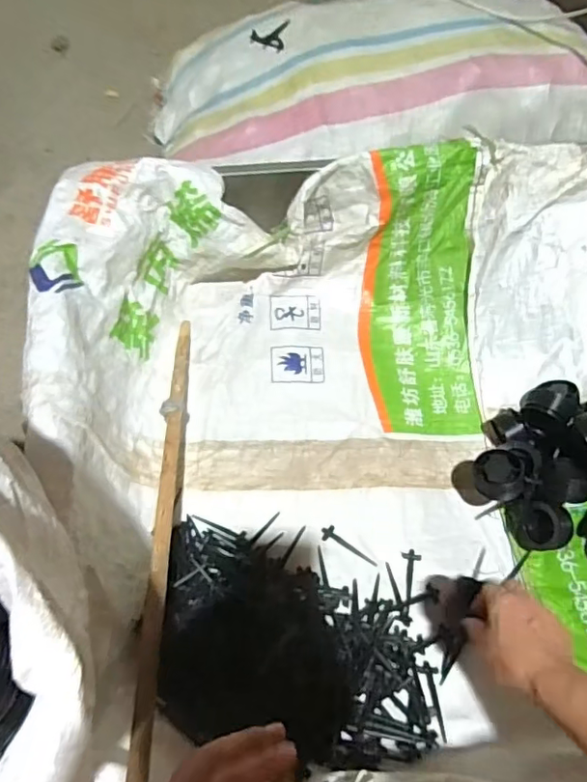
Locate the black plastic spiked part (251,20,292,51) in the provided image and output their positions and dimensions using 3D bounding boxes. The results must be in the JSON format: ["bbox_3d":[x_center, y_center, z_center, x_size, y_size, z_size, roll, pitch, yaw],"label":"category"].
[{"bbox_3d":[-0.043,-0.646,1.001,0.062,0.016,0.077,8,59,3],"label":"black plastic spiked part"}]

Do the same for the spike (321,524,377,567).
[{"bbox_3d":[0.072,0.196,0.705,0.079,0.006,0.022,27,62,14],"label":"spike"}]

